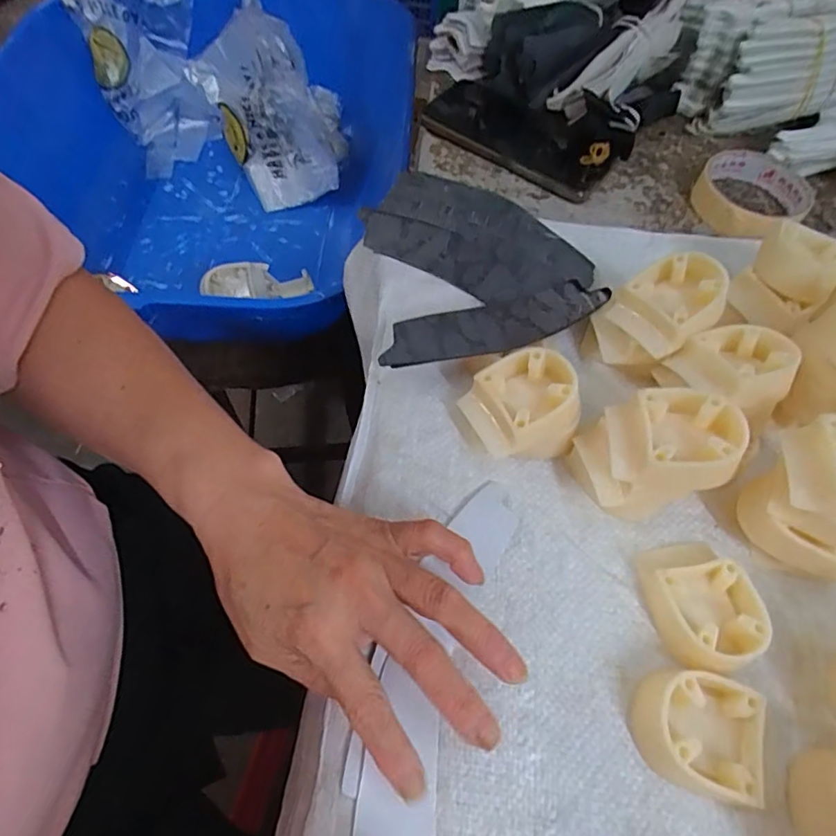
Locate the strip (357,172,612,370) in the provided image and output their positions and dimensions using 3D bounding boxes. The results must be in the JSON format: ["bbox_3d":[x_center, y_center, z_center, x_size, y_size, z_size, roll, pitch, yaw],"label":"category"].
[{"bbox_3d":[0.043,-0.108,0.379,0.149,0.030,0.170,-8,60,-9],"label":"strip"}]

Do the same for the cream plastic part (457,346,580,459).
[{"bbox_3d":[0.057,-0.006,0.310,0.053,0.045,0.049,-21,63,-16],"label":"cream plastic part"}]

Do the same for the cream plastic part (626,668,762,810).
[{"bbox_3d":[0.125,0.140,0.245,0.052,0.021,0.046,12,59,2],"label":"cream plastic part"}]

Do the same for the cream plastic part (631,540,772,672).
[{"bbox_3d":[0.143,0.092,0.275,0.048,0.022,0.060,-11,61,-11],"label":"cream plastic part"}]

